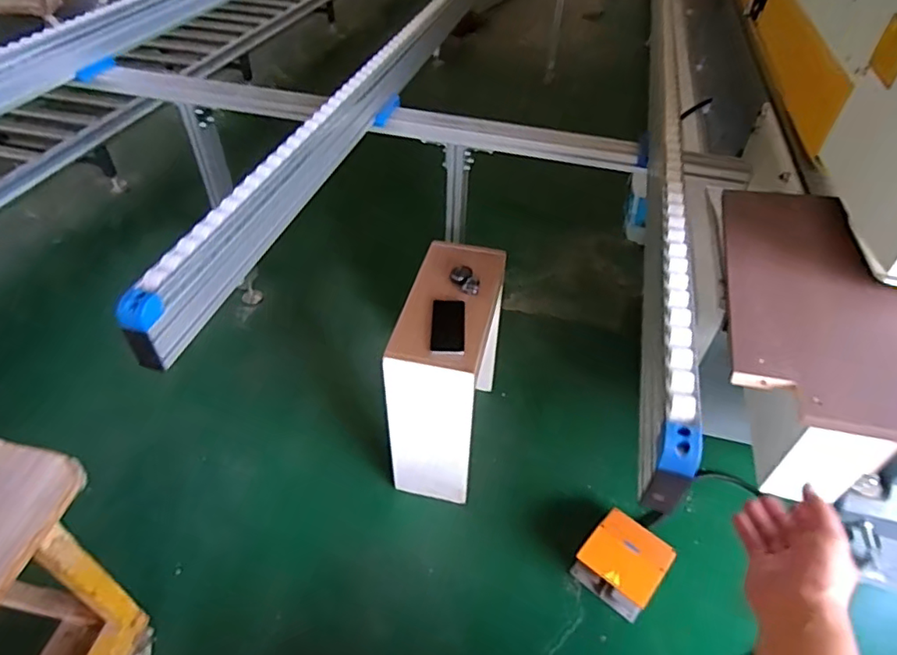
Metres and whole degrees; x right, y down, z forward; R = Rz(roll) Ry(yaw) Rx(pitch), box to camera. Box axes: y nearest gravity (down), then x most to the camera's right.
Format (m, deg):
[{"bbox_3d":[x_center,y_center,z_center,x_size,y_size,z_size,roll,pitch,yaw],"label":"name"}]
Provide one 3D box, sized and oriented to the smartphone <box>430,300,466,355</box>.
[{"bbox_3d":[0.000,-0.004,1.243,0.074,0.012,0.160,3,45,0],"label":"smartphone"}]

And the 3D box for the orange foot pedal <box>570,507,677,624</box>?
[{"bbox_3d":[0.421,0.560,1.343,0.179,0.112,0.181,32,52,28],"label":"orange foot pedal"}]

